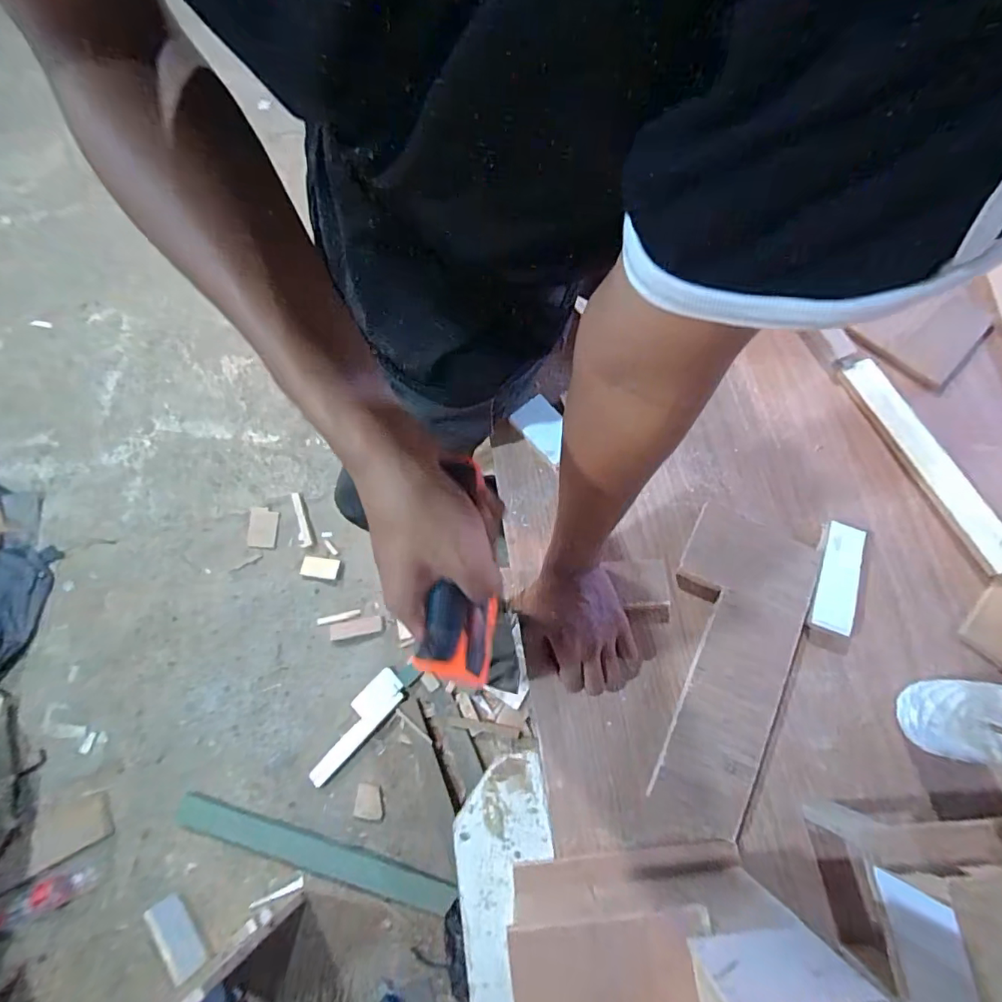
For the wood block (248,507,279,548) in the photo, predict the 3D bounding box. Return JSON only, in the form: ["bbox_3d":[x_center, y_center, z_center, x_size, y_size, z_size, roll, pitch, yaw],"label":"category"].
[{"bbox_3d":[-0.643,0.069,1.358,0.076,0.008,0.110,-1,69,-2],"label":"wood block"}]

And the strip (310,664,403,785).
[{"bbox_3d":[-0.342,0.522,1.176,0.081,0.025,0.275,41,73,13],"label":"strip"}]

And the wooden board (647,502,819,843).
[{"bbox_3d":[0.216,0.146,0.484,0.119,0.018,0.292,23,75,11],"label":"wooden board"}]

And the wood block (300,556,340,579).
[{"bbox_3d":[-0.474,0.173,1.315,0.096,0.014,0.054,8,69,1],"label":"wood block"}]

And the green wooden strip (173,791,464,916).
[{"bbox_3d":[-0.415,0.766,1.089,0.636,0.019,0.061,16,70,4],"label":"green wooden strip"}]

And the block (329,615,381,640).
[{"bbox_3d":[-0.367,0.320,1.267,0.129,0.019,0.041,-10,70,-6],"label":"block"}]

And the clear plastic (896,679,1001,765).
[{"bbox_3d":[0.401,0.184,0.418,0.063,0.098,0.062,-1,72,4],"label":"clear plastic"}]

